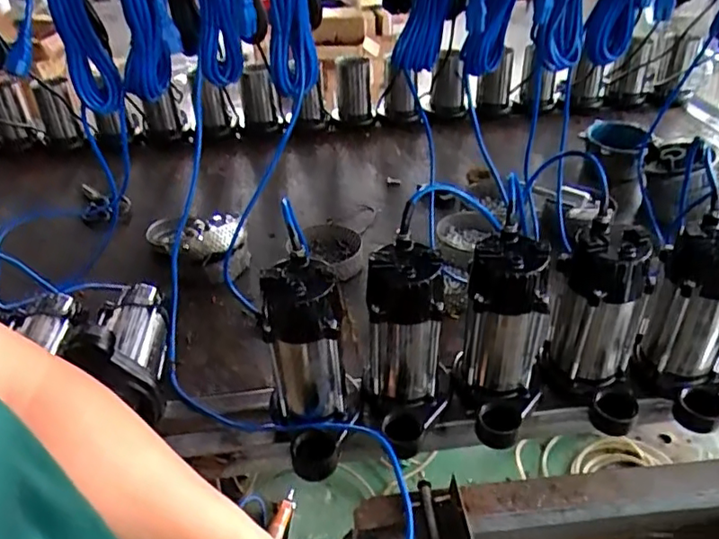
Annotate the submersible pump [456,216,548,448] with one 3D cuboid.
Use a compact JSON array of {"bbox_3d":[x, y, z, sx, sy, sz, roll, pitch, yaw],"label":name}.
[{"bbox_3d":[0.184,0.092,0.745,0.094,0.227,0.132,-6,37,-4],"label":"submersible pump"}]

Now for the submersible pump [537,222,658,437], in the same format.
[{"bbox_3d":[0.300,0.075,0.760,0.111,0.237,0.124,10,38,16],"label":"submersible pump"}]

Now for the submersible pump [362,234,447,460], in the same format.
[{"bbox_3d":[0.062,0.097,0.743,0.109,0.224,0.137,-12,37,-12],"label":"submersible pump"}]

